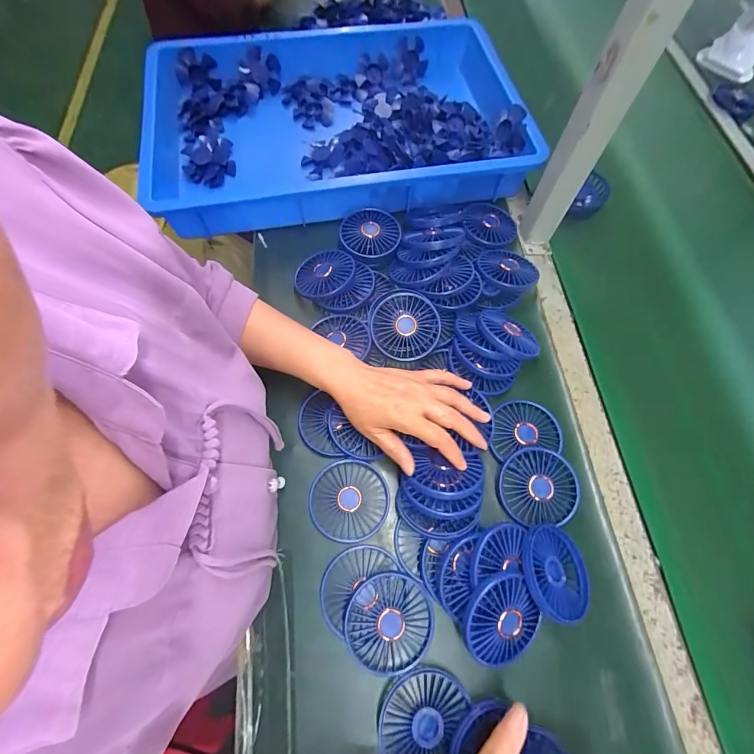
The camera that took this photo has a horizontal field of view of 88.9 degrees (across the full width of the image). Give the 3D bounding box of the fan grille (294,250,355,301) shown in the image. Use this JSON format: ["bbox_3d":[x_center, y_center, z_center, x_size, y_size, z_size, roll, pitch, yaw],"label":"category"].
[{"bbox_3d":[-0.075,-0.145,0.541,0.079,0.013,0.086,-6,61,11],"label":"fan grille"}]

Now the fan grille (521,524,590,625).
[{"bbox_3d":[0.182,0.196,0.385,0.076,0.011,0.085,21,56,-10],"label":"fan grille"}]

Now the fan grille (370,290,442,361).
[{"bbox_3d":[0.035,-0.067,0.496,0.090,0.020,0.090,-2,77,7],"label":"fan grille"}]

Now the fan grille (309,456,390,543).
[{"bbox_3d":[-0.032,0.138,0.432,0.087,0.024,0.084,1,65,-2],"label":"fan grille"}]

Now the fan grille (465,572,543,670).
[{"bbox_3d":[0.119,0.230,0.362,0.083,0.011,0.082,-1,92,-18],"label":"fan grille"}]

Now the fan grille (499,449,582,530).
[{"bbox_3d":[0.181,0.123,0.431,0.086,0.018,0.081,2,65,-1],"label":"fan grille"}]

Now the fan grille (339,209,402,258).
[{"bbox_3d":[-0.010,-0.202,0.543,0.081,0.019,0.076,1,65,-2],"label":"fan grille"}]

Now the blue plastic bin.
[{"bbox_3d":[-0.078,-0.433,0.642,0.588,0.089,0.425,-8,67,-7],"label":"blue plastic bin"}]

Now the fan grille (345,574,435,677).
[{"bbox_3d":[0.012,0.243,0.380,0.083,0.020,0.085,1,65,-2],"label":"fan grille"}]

